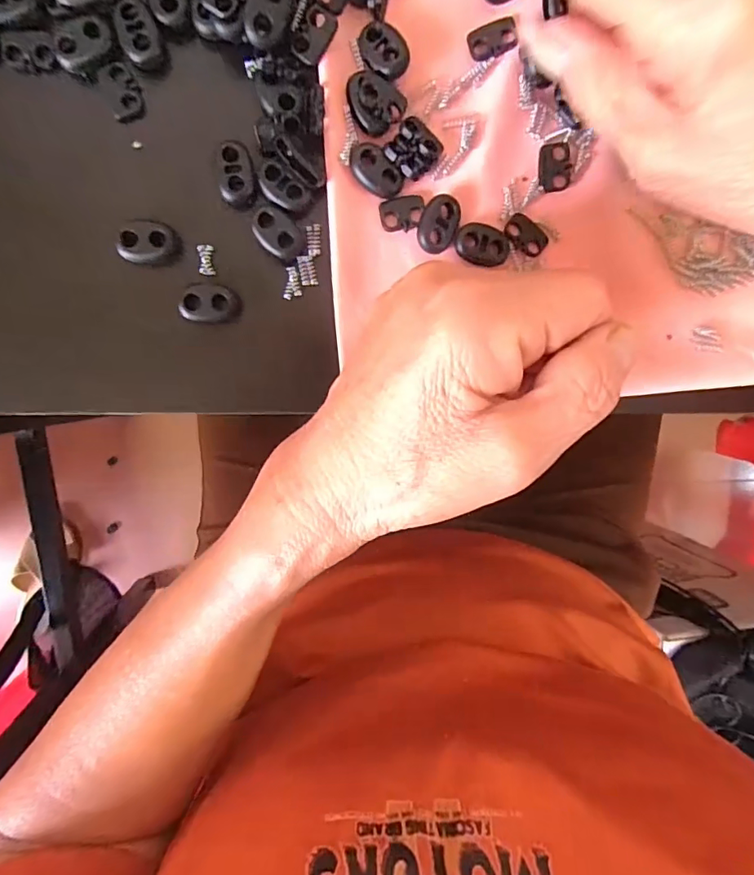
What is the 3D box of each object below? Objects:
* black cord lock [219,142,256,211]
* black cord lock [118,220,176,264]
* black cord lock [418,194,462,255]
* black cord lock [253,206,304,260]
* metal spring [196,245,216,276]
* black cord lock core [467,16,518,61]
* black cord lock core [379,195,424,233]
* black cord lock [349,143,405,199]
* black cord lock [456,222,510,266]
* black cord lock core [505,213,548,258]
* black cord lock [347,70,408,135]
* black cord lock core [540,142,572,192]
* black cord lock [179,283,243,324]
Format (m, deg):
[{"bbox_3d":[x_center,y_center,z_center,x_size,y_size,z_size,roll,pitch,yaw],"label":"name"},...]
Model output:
[{"bbox_3d":[-0.052,-0.098,0.184,0.013,0.004,0.022,4,98,-4],"label":"black cord lock"},{"bbox_3d":[-0.086,-0.073,0.183,0.019,0.006,0.015,-6,98,-3],"label":"black cord lock"},{"bbox_3d":[0.024,-0.083,0.191,0.015,0.006,0.021,23,96,-6],"label":"black cord lock"},{"bbox_3d":[-0.037,-0.078,0.186,0.021,0.004,0.015,40,94,-8],"label":"black cord lock"},{"bbox_3d":[-0.065,-0.068,0.188,0.005,0.004,0.011,-5,98,-3],"label":"metal spring"},{"bbox_3d":[0.044,-0.151,0.185,0.018,0.004,0.013,-23,99,0],"label":"black cord lock core"},{"bbox_3d":[0.010,-0.088,0.190,0.017,0.004,0.012,-13,98,-2],"label":"black cord lock core"},{"bbox_3d":[-0.001,-0.101,0.184,0.014,0.004,0.022,-45,98,3],"label":"black cord lock"},{"bbox_3d":[0.042,-0.077,0.193,0.021,0.005,0.014,6,97,-4],"label":"black cord lock"},{"bbox_3d":[0.060,-0.081,0.195,0.018,0.004,0.011,39,94,-8],"label":"black cord lock core"},{"bbox_3d":[-0.001,-0.124,0.180,0.022,0.005,0.018,38,94,-8],"label":"black cord lock"},{"bbox_3d":[0.071,-0.107,0.193,0.012,0.004,0.017,0,98,-4],"label":"black cord lock core"},{"bbox_3d":[-0.064,-0.051,0.187,0.022,0.005,0.014,2,98,-4],"label":"black cord lock"}]

